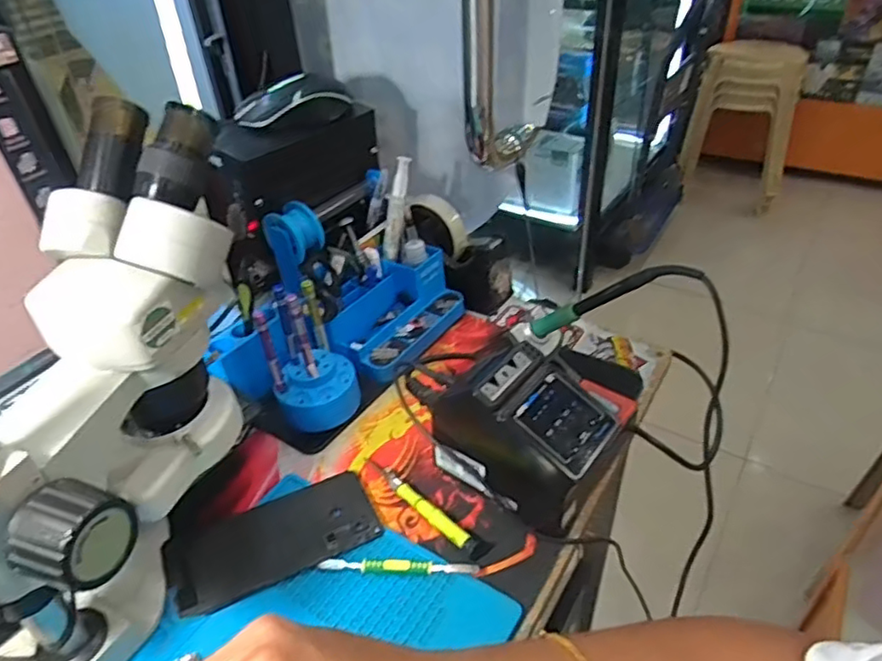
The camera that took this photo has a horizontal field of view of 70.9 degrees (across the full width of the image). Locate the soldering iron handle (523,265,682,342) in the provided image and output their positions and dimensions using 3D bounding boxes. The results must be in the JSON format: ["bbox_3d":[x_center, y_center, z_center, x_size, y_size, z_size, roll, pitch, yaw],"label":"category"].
[{"bbox_3d":[0.112,-0.019,0.456,0.016,0.144,0.014,-36,93,-35],"label":"soldering iron handle"}]

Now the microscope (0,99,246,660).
[{"bbox_3d":[-0.230,0.067,0.385,0.145,0.291,0.295,7,39,13],"label":"microscope"}]

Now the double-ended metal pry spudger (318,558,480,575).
[{"bbox_3d":[-0.031,0.177,0.467,0.116,0.009,0.011,-2,38,2],"label":"double-ended metal pry spudger"}]

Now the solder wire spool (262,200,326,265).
[{"bbox_3d":[-0.142,-0.094,0.599,0.051,0.048,0.033,18,42,25],"label":"solder wire spool"}]

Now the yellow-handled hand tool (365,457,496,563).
[{"bbox_3d":[-0.016,0.143,0.509,0.132,0.008,0.019,27,47,34],"label":"yellow-handled hand tool"}]

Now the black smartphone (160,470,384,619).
[{"bbox_3d":[-0.133,0.165,0.494,0.159,0.005,0.076,-18,40,-18],"label":"black smartphone"}]

